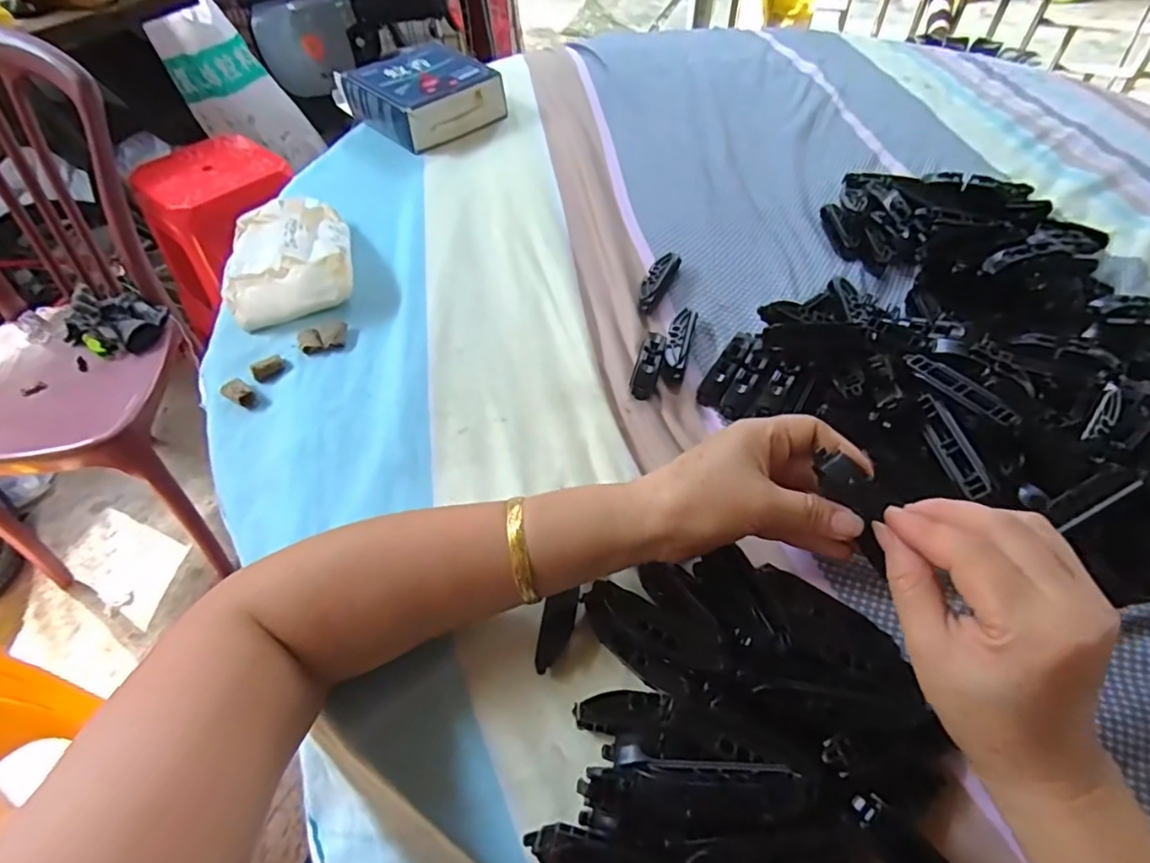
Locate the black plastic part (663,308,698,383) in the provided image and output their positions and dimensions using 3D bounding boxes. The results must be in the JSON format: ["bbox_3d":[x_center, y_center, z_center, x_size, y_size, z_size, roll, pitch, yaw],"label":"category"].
[{"bbox_3d":[0.082,-0.070,0.468,0.019,0.020,0.082,12,54,10],"label":"black plastic part"}]

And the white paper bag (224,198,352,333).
[{"bbox_3d":[-0.254,-0.159,0.524,0.103,0.045,0.139,-14,54,-10],"label":"white paper bag"}]

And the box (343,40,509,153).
[{"bbox_3d":[-0.182,-0.406,0.711,0.161,0.047,0.147,37,62,26],"label":"box"}]

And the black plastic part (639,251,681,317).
[{"bbox_3d":[0.071,-0.130,0.516,0.019,0.019,0.081,20,56,16],"label":"black plastic part"}]

